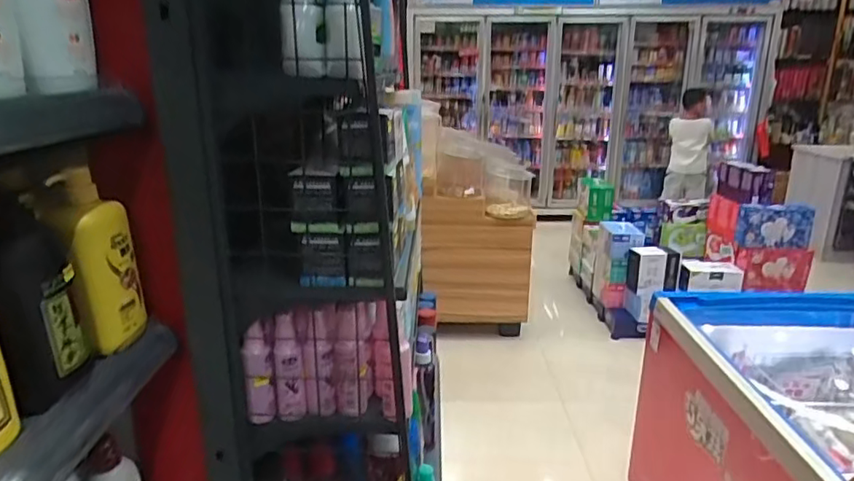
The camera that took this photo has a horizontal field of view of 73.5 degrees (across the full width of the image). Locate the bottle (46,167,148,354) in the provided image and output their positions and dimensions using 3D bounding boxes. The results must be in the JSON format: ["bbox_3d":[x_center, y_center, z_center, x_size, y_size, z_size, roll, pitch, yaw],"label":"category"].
[{"bbox_3d":[-0.352,0.023,0.624,0.064,0.191,0.065,-8,19,-26],"label":"bottle"}]

